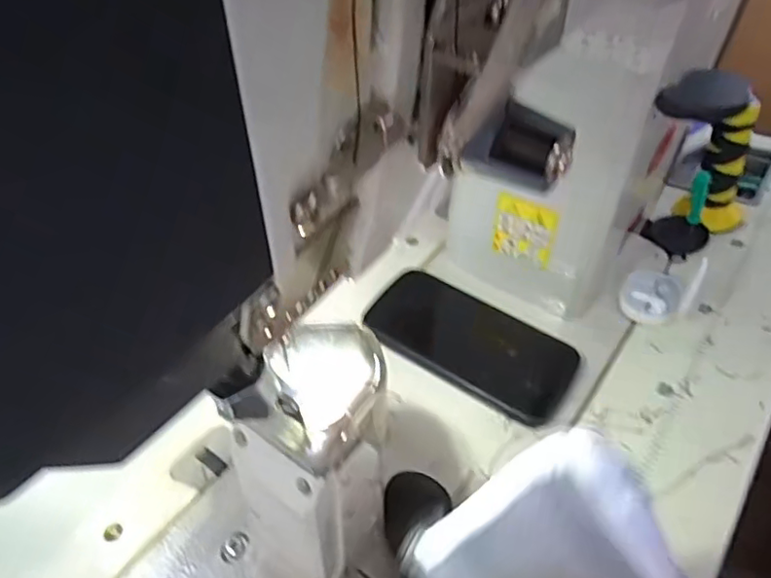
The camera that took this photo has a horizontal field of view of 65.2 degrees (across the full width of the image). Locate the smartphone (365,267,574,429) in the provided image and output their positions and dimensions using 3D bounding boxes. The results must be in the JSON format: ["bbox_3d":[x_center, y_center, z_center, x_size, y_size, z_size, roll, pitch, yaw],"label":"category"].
[{"bbox_3d":[0.069,0.041,0.477,0.159,0.006,0.081,29,59,10],"label":"smartphone"}]

